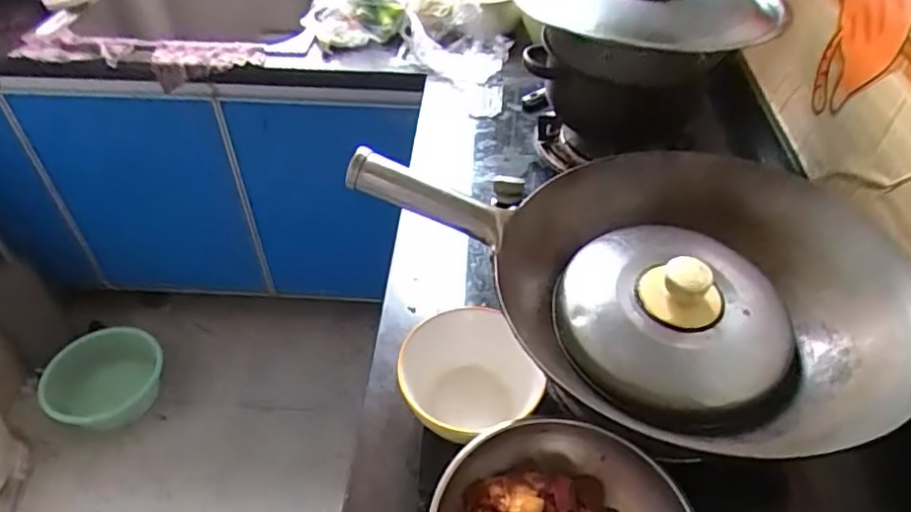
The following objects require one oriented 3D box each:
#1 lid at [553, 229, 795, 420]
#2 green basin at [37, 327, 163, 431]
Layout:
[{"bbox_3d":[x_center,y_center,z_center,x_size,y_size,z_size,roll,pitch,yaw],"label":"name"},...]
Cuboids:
[{"bbox_3d":[0.201,0.047,0.570,0.205,0.061,0.190,0,45,0],"label":"lid"},{"bbox_3d":[-0.839,0.308,1.493,0.243,0.134,0.258,0,45,0],"label":"green basin"}]

